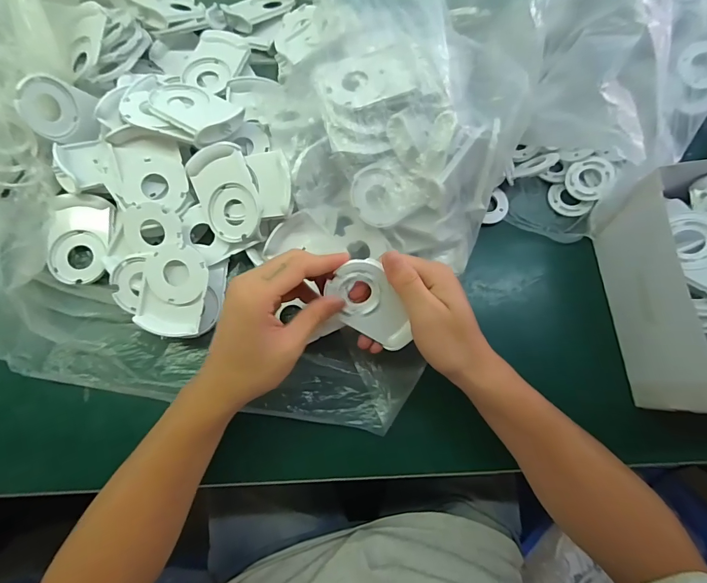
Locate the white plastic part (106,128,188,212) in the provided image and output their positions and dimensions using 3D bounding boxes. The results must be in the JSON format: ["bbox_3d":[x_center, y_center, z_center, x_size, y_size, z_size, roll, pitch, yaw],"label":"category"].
[{"bbox_3d":[-0.186,-0.109,0.343,0.066,0.015,0.066,0,92,-9],"label":"white plastic part"}]

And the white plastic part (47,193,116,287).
[{"bbox_3d":[-0.258,-0.049,0.361,0.058,0.022,0.080,-2,76,-2],"label":"white plastic part"}]

